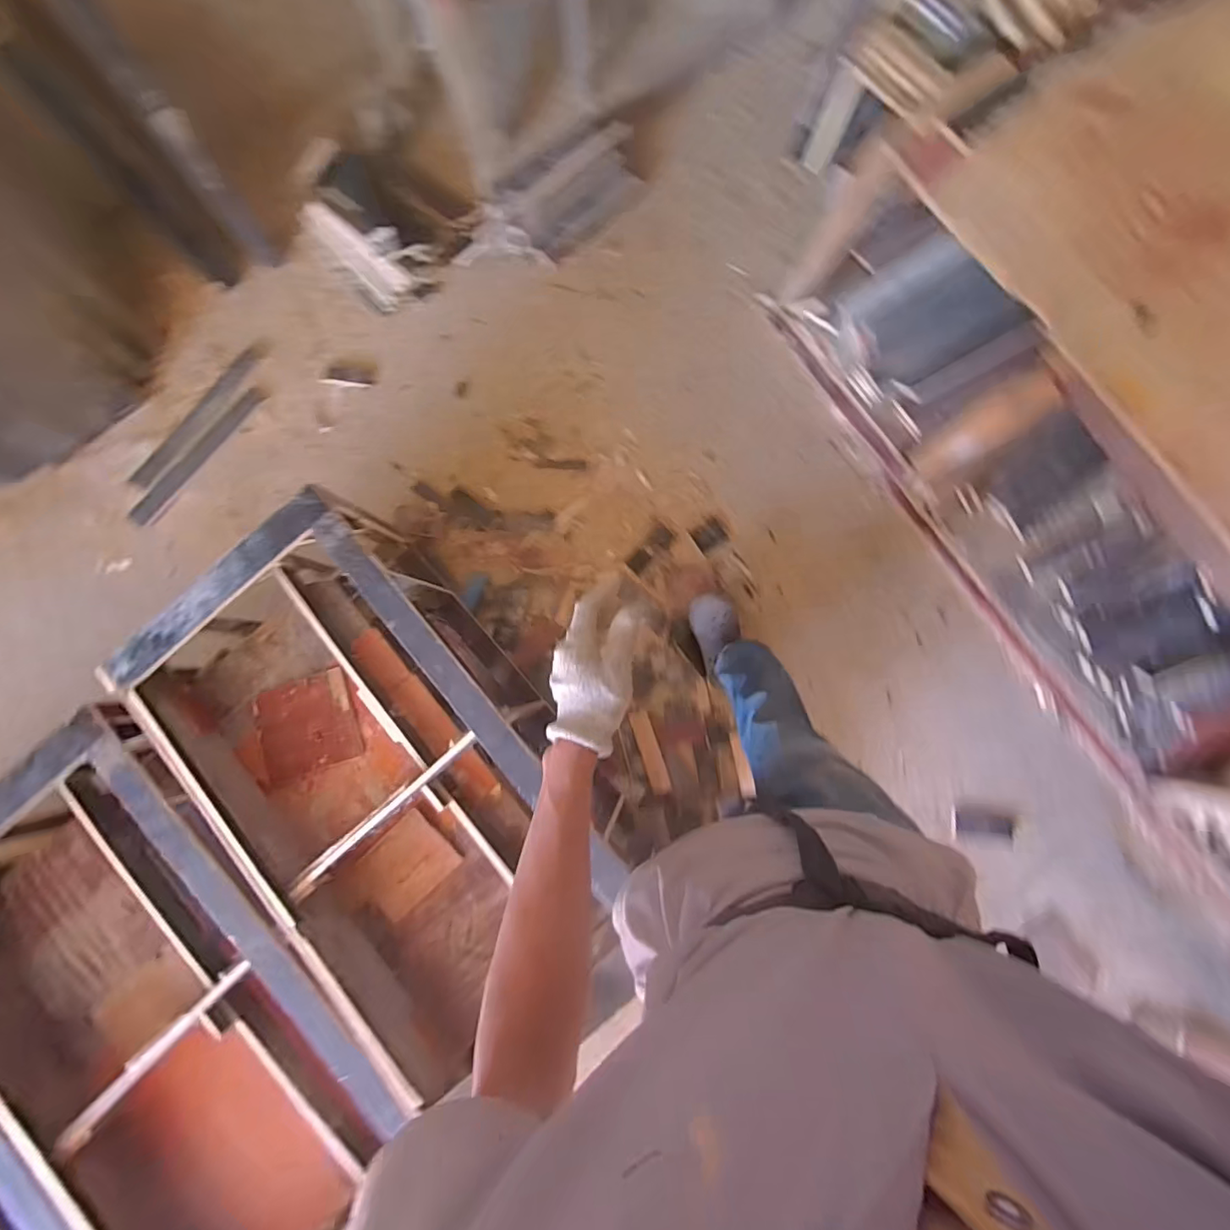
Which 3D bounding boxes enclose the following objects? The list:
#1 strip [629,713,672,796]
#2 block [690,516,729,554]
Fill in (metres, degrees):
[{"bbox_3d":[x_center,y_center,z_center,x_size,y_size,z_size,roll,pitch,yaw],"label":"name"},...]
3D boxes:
[{"bbox_3d":[0.097,0.372,1.481,0.055,0.023,0.223,-17,81,-2],"label":"strip"},{"bbox_3d":[0.272,-0.230,1.559,0.094,0.012,0.077,-34,82,-4],"label":"block"}]

